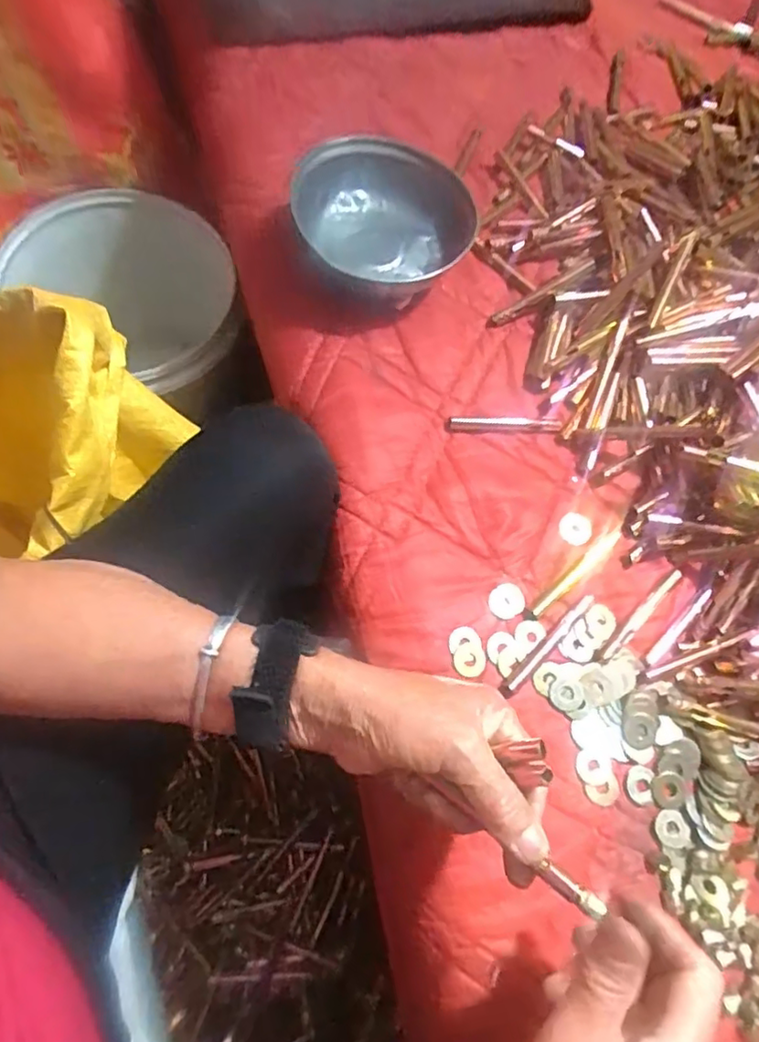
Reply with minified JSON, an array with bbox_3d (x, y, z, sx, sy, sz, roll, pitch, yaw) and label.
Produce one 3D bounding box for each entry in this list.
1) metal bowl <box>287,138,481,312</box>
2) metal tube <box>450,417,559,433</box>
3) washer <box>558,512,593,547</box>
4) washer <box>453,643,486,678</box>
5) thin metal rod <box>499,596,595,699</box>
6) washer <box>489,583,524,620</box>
[{"bbox_3d":[0.002,-0.233,0.482,0.141,0.058,0.145,-16,73,-14],"label":"metal bowl"},{"bbox_3d":[0.097,-0.075,0.458,0.087,0.008,0.015,-2,70,-8],"label":"metal tube"},{"bbox_3d":[0.144,0.005,0.434,0.024,0.004,0.028,25,68,3],"label":"washer"},{"bbox_3d":[0.059,0.090,0.386,0.021,0.005,0.020,12,68,-2],"label":"washer"},{"bbox_3d":[0.113,0.082,0.395,0.095,0.010,0.008,-40,78,-19],"label":"thin metal rod"},{"bbox_3d":[0.088,0.055,0.408,0.026,0.004,0.024,1,69,-2],"label":"washer"}]

